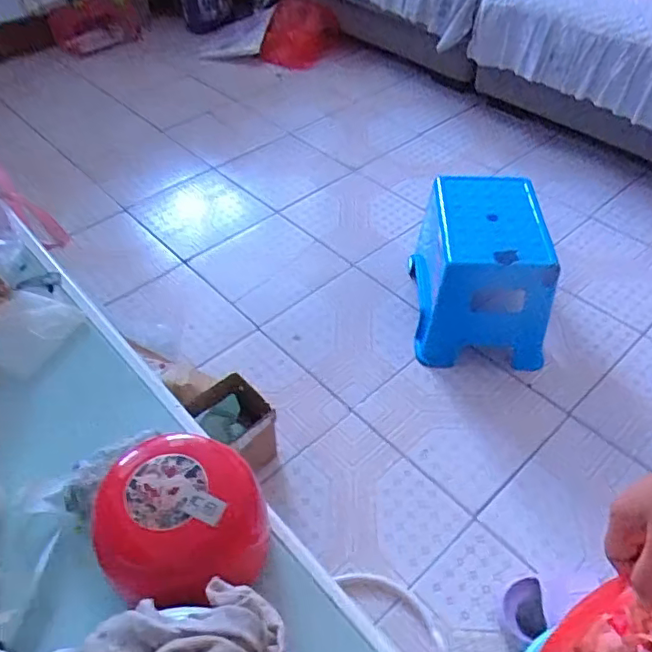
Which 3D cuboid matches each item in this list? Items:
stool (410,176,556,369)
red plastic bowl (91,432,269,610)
[{"bbox_3d":[0.320,-0.115,1.198,0.251,0.275,0.317,1,48,3],"label":"stool"},{"bbox_3d":[-0.121,0.156,0.473,0.127,0.097,0.131,0,47,0],"label":"red plastic bowl"}]

